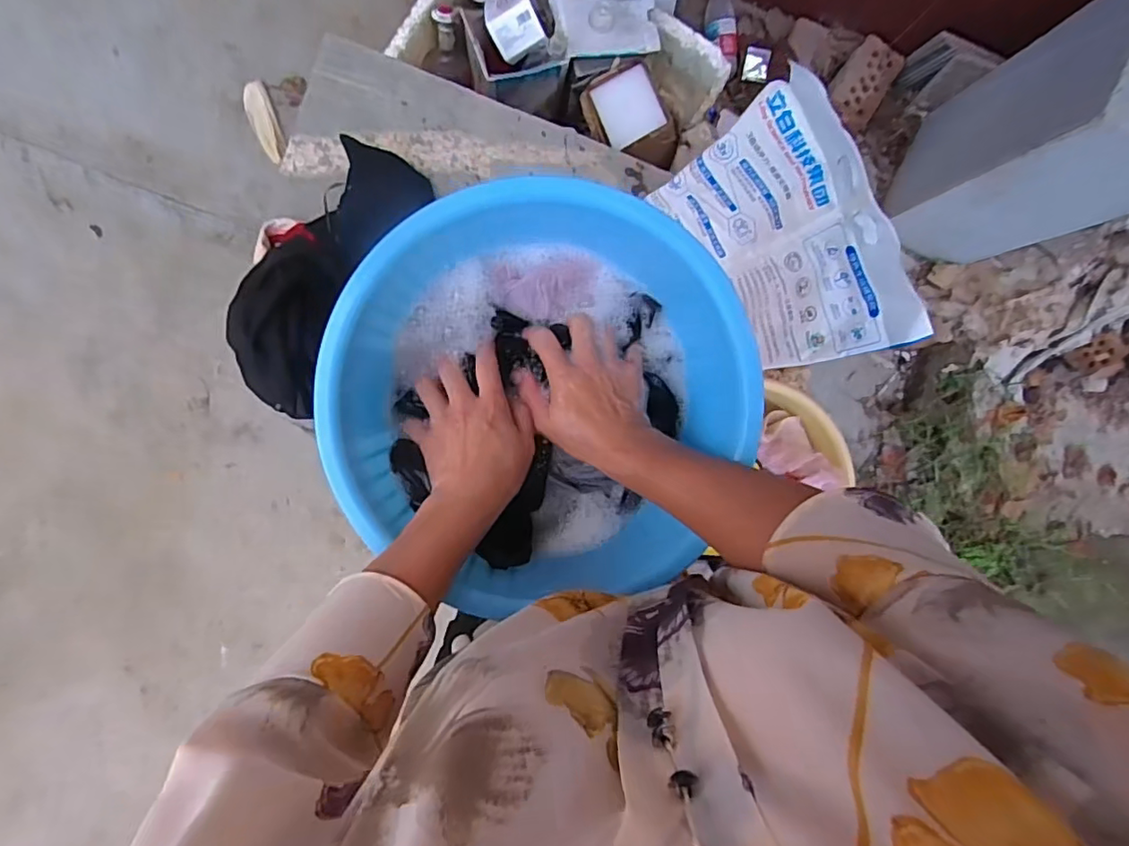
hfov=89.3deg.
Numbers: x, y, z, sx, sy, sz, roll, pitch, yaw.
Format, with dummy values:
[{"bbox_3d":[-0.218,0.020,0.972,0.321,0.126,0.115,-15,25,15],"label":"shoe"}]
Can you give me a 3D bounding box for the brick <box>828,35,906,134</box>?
[{"bbox_3d":[0.728,-0.822,1.385,0.126,0.060,0.196,31,87,-6],"label":"brick"}]

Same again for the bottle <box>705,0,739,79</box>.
[{"bbox_3d":[0.379,-0.945,1.371,0.077,0.059,0.201,-6,92,-7],"label":"bottle"}]

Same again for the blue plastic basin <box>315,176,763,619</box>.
[{"bbox_3d":[-0.029,-0.024,0.494,0.320,0.115,0.330,0,91,-7],"label":"blue plastic basin"}]

